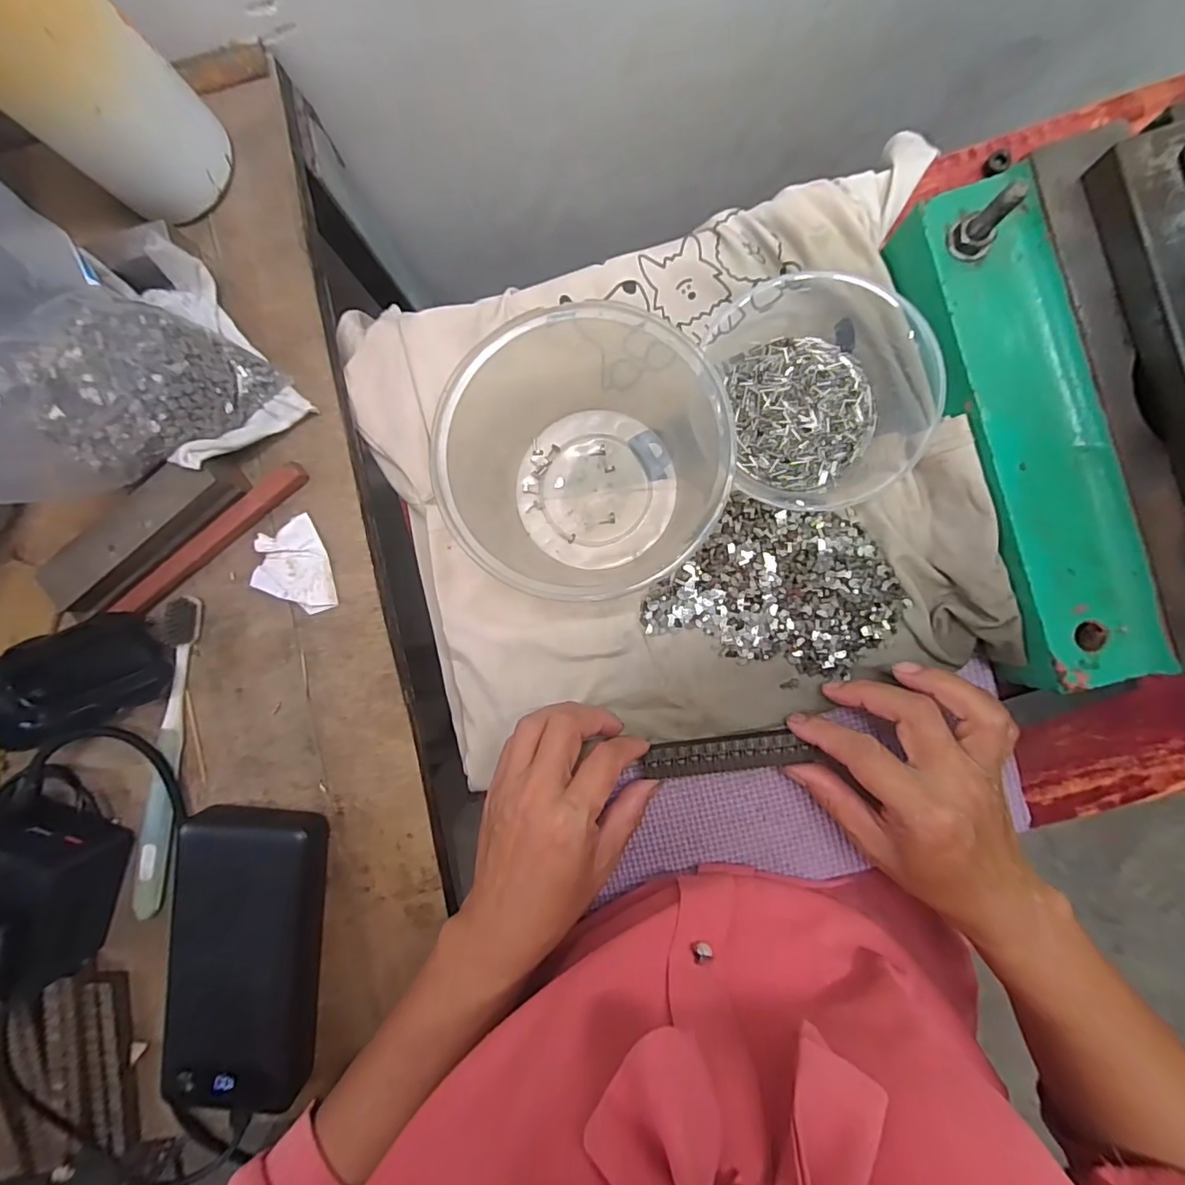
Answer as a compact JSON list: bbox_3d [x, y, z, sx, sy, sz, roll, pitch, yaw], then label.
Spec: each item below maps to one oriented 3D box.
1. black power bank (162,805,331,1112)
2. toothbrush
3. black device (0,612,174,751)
[{"bbox_3d":[-0.191,0.198,0.300,0.072,0.027,0.160,4,91,3],"label":"black power bank"},{"bbox_3d":[-0.243,0.094,0.307,0.020,0.015,0.183,6,91,3],"label":"toothbrush"},{"bbox_3d":[-0.291,0.050,0.300,0.111,0.033,0.054,-18,92,4],"label":"black device"}]

